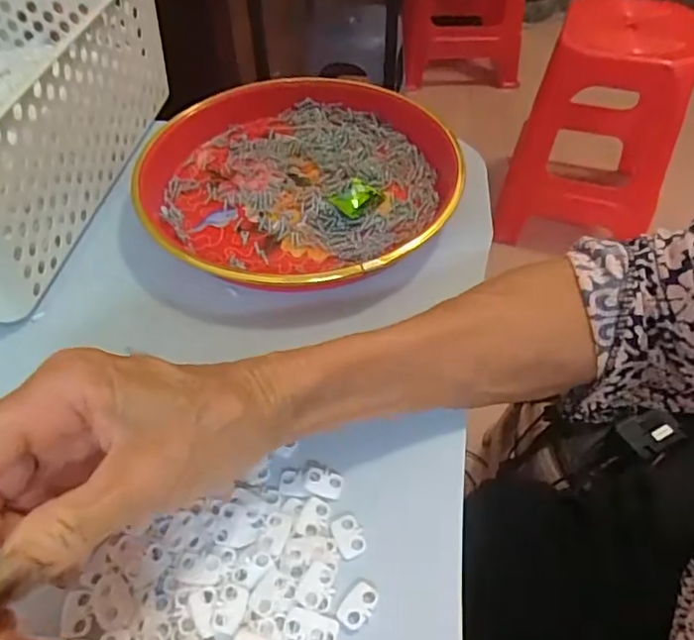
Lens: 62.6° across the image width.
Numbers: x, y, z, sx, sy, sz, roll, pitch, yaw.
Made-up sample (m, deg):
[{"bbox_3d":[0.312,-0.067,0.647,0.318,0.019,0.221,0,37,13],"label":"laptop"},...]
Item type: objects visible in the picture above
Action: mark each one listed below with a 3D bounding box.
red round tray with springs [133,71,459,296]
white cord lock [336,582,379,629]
[{"bbox_3d":[-0.031,-0.098,0.398,0.212,0.033,0.213,0,50,0],"label":"red round tray with springs"},{"bbox_3d":[0.005,0.118,0.237,0.012,0.004,0.019,26,54,20],"label":"white cord lock"}]

